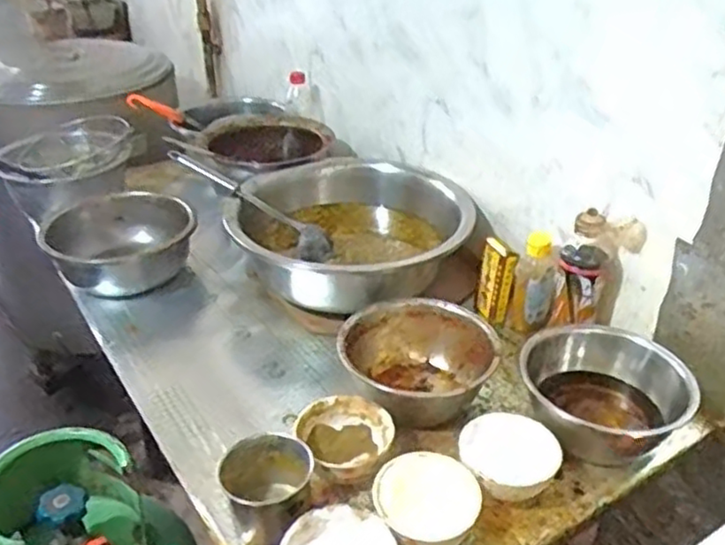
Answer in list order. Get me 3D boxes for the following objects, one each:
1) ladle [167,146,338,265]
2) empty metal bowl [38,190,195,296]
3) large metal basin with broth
[{"bbox_3d":[-0.183,-0.115,1.153,0.307,0.055,0.075,35,33,-9],"label":"ladle"},{"bbox_3d":[-0.398,-0.048,1.168,0.237,0.094,0.190,-5,33,-10],"label":"empty metal bowl"},{"bbox_3d":[-0.018,-0.083,1.155,0.380,0.127,0.326,1,33,1],"label":"large metal basin with broth"}]

